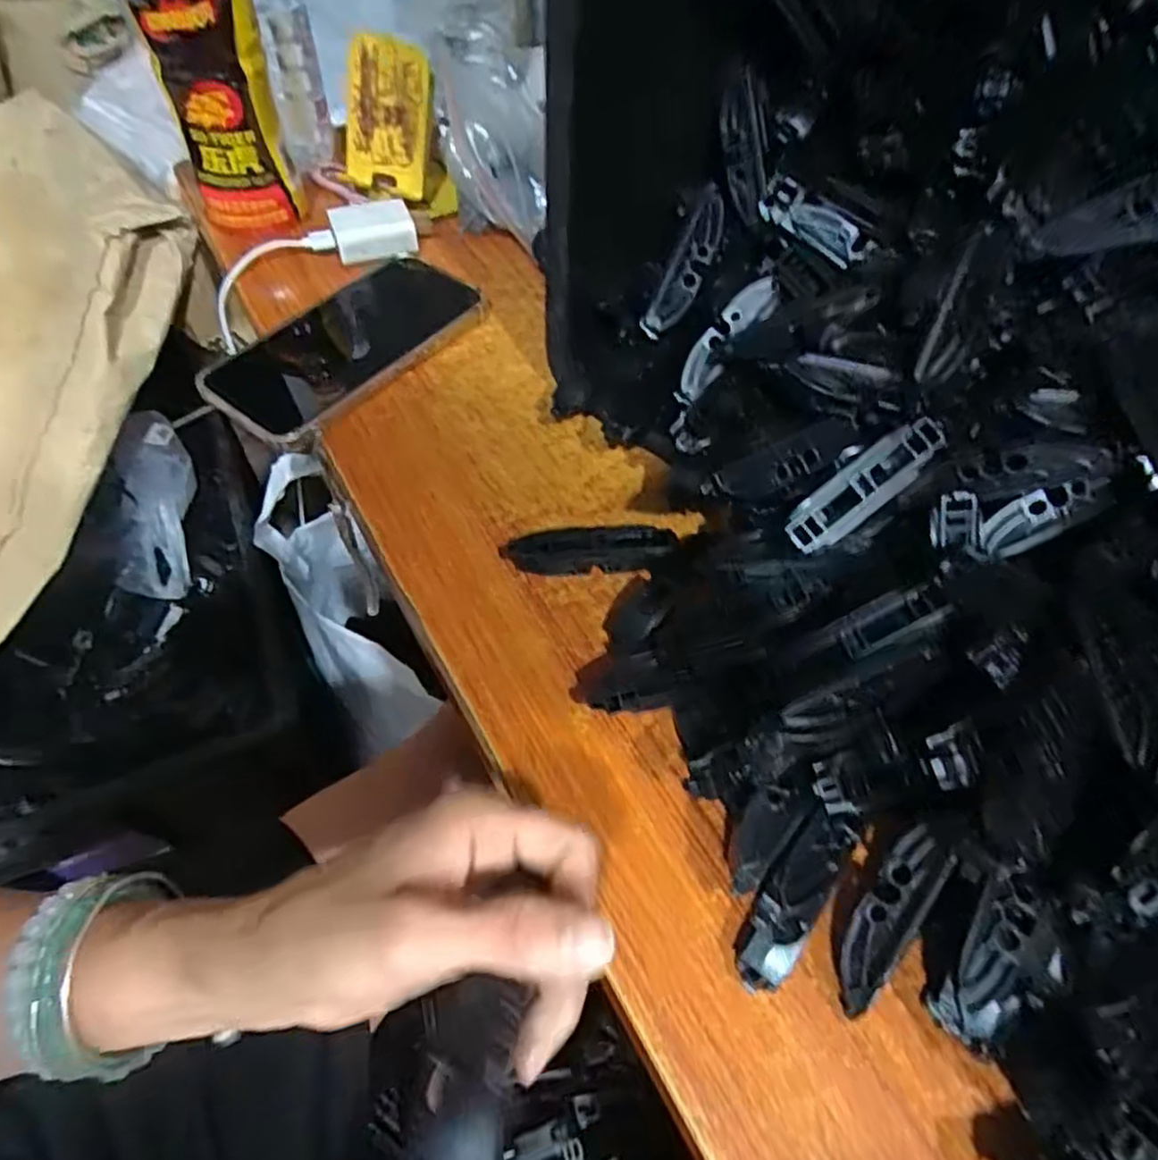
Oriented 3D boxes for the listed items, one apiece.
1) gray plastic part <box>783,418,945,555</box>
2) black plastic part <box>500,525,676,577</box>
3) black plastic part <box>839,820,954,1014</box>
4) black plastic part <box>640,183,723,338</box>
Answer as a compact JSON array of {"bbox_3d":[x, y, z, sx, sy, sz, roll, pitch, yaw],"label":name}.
[{"bbox_3d":[0.117,-0.038,0.294,0.071,0.010,0.020,-39,62,4],"label":"gray plastic part"},{"bbox_3d":[0.005,-0.015,0.352,0.083,0.019,0.020,-1,55,-3],"label":"black plastic part"},{"bbox_3d":[0.107,0.117,0.248,0.019,0.007,0.065,30,87,18],"label":"black plastic part"},{"bbox_3d":[0.055,-0.159,0.361,0.018,0.016,0.074,29,99,17],"label":"black plastic part"}]

